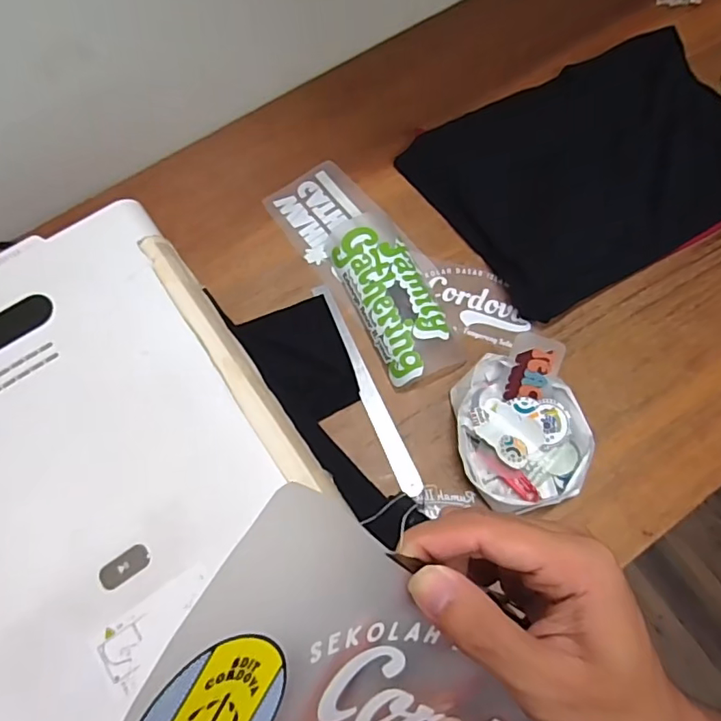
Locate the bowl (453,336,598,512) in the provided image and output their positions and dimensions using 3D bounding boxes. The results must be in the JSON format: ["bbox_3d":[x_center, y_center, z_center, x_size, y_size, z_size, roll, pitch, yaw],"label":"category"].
[{"bbox_3d":[0.203,0.085,0.689,0.162,0.071,0.203,-18,71,-4],"label":"bowl"}]

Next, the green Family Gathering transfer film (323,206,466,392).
[{"bbox_3d":[0.047,-0.104,0.775,0.122,0.042,0.278,-25,71,-6],"label":"green Family Gathering transfer film"}]

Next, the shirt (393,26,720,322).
[{"bbox_3d":[0.357,-0.308,0.830,0.474,0.047,0.355,-30,76,-3],"label":"shirt"}]

